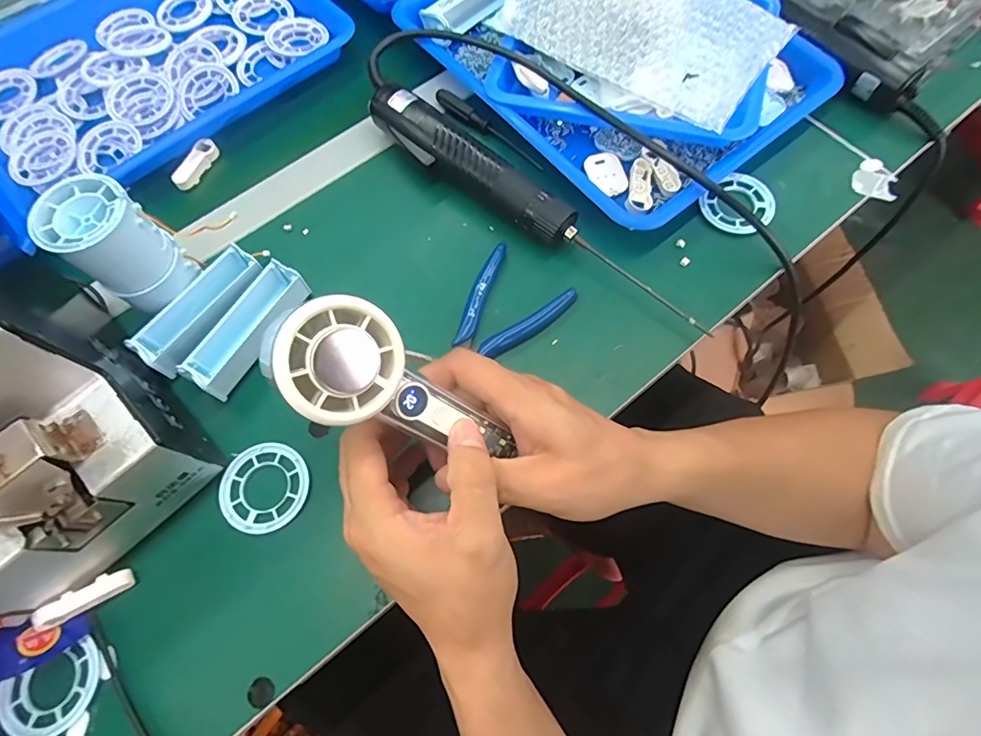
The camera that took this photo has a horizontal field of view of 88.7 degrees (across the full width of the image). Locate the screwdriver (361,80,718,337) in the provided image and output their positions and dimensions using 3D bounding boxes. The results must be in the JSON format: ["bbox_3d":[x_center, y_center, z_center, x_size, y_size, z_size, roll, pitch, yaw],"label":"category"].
[{"bbox_3d":[0.030,-0.131,0.391,0.316,0.033,0.040,35,74,14],"label":"screwdriver"}]

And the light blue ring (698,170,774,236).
[{"bbox_3d":[0.202,-0.134,0.405,0.052,0.012,0.057,-1,69,2],"label":"light blue ring"}]

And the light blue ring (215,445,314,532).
[{"bbox_3d":[-0.150,0.079,0.332,0.057,0.004,0.056,-1,69,2],"label":"light blue ring"}]

